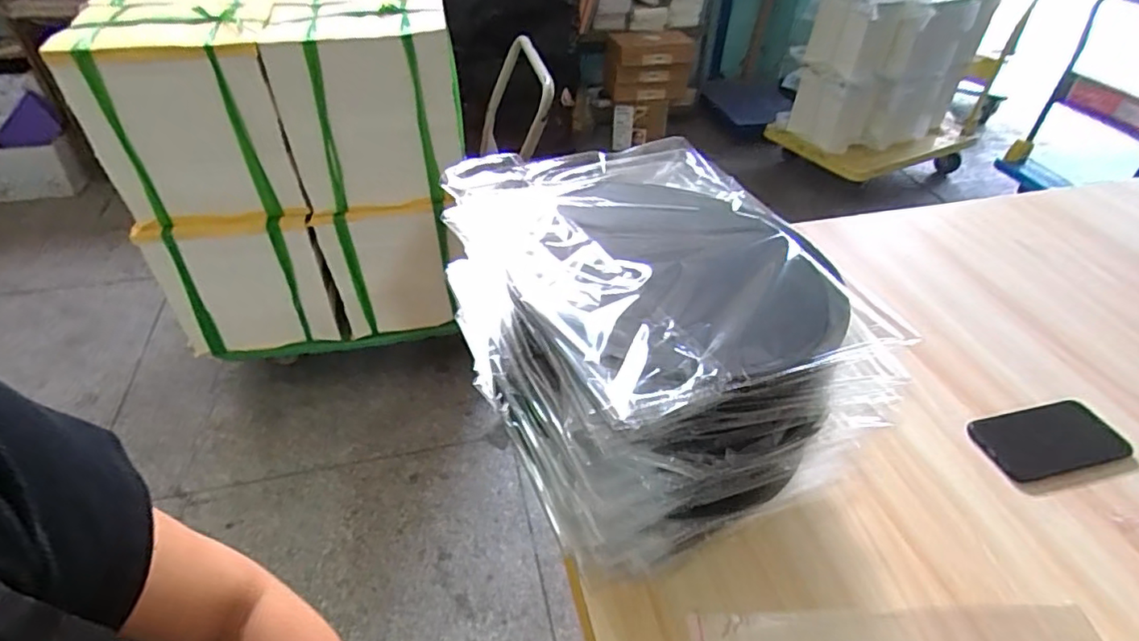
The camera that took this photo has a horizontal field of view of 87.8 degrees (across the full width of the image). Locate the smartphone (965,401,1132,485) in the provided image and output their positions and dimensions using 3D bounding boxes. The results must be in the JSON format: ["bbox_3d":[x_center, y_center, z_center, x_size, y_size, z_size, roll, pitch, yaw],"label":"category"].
[{"bbox_3d":[0.510,0.127,0.631,0.153,0.011,0.076,-8,42,-12],"label":"smartphone"}]

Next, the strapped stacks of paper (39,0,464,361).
[{"bbox_3d":[-0.661,-0.385,1.549,0.757,0.796,0.455,-5,41,-8],"label":"strapped stacks of paper"}]

